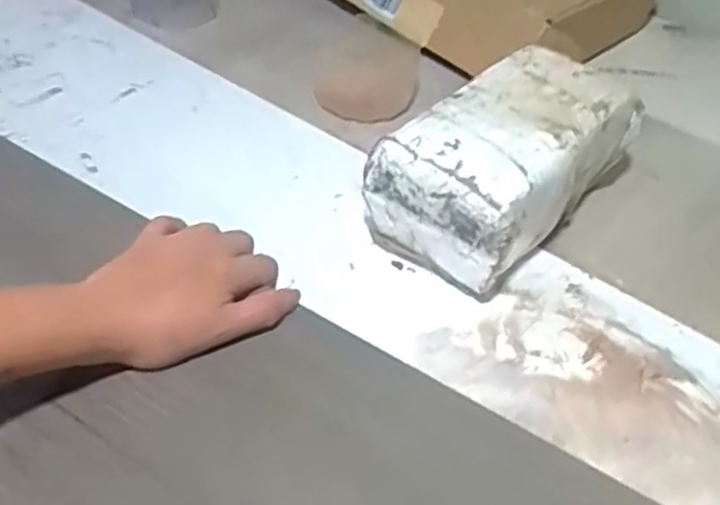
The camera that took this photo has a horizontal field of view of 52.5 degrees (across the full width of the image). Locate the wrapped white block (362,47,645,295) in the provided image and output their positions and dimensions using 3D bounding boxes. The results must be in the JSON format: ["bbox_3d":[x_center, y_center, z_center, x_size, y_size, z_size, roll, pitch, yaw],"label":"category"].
[{"bbox_3d":[0.123,-0.074,0.601,0.120,0.114,0.232,34,49,27],"label":"wrapped white block"}]

